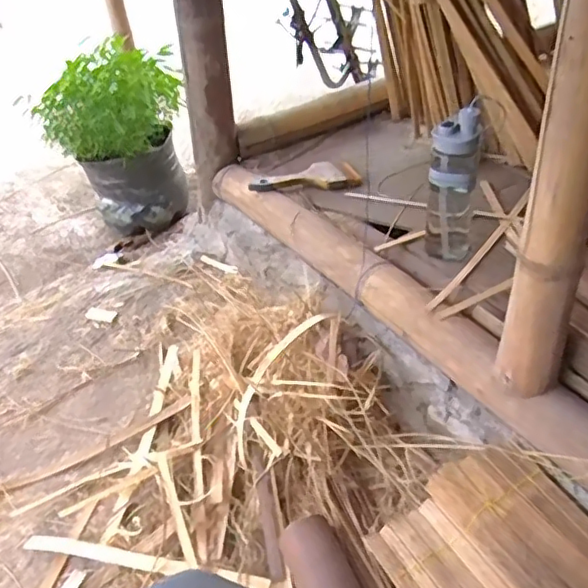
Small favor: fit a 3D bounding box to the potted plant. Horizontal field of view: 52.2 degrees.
[{"bbox_3d":[-0.416,-0.363,1.441,0.306,0.386,0.297,-14,38,-9],"label":"potted plant"}]

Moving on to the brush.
[{"bbox_3d":[0.021,-0.233,1.207,0.216,0.025,0.088,-10,38,-5],"label":"brush"}]

